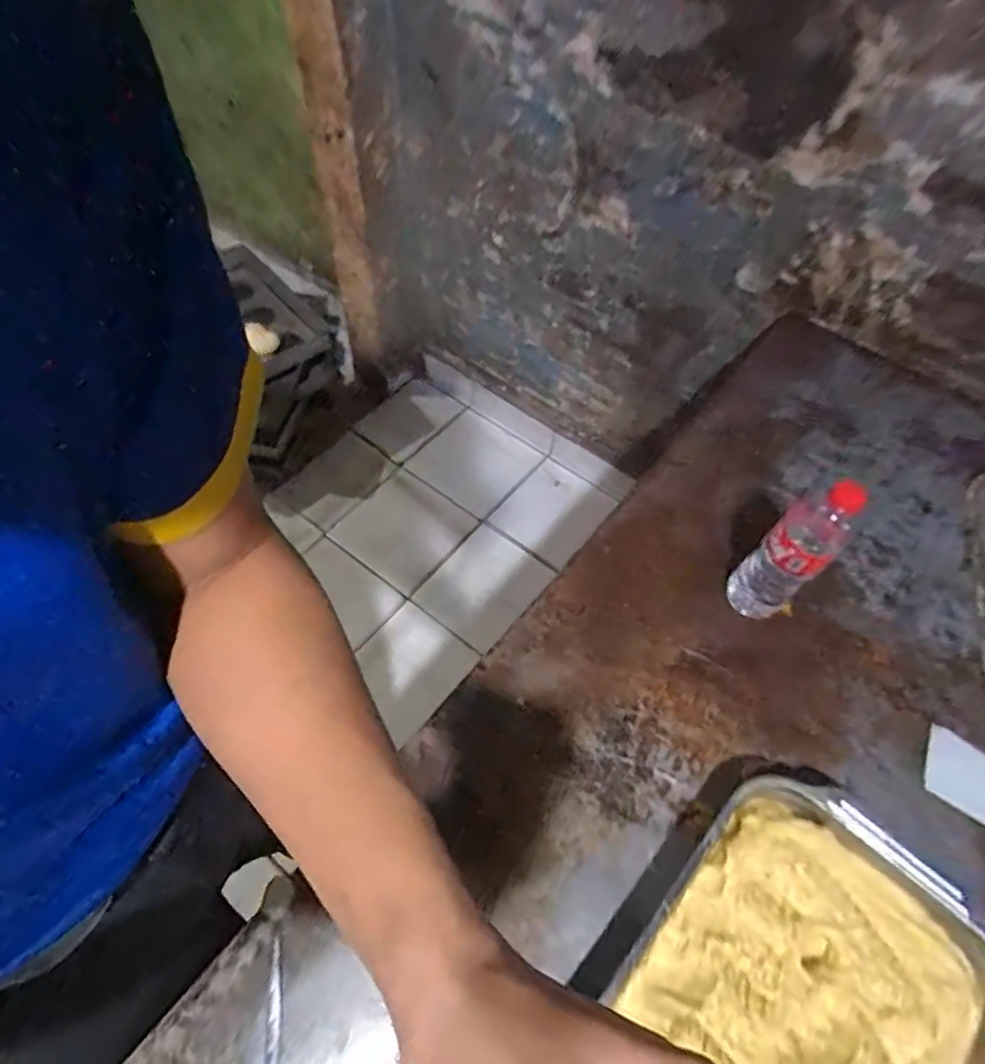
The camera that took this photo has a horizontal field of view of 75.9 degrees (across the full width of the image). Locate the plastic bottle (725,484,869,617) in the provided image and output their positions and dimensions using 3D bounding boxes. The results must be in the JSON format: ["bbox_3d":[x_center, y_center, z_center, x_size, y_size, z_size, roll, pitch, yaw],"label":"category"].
[{"bbox_3d":[0.321,0.026,0.689,0.067,0.213,0.061,40,64,21],"label":"plastic bottle"}]

